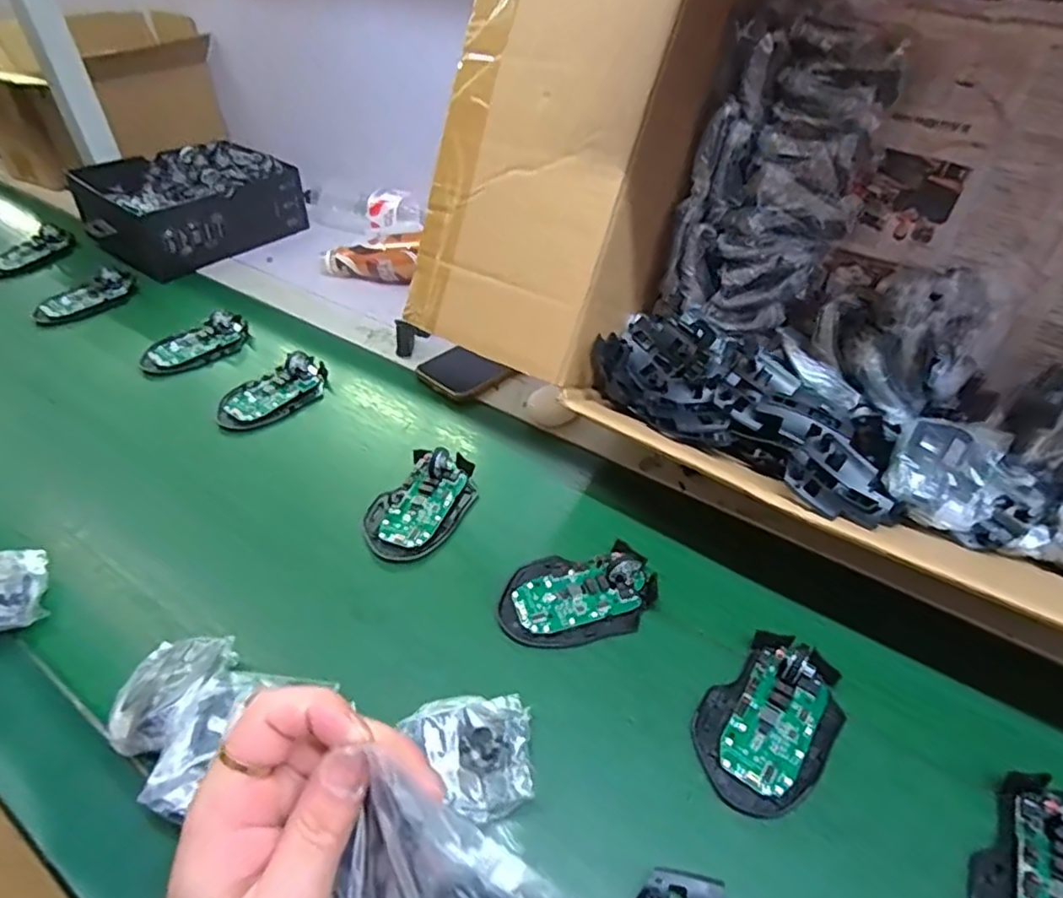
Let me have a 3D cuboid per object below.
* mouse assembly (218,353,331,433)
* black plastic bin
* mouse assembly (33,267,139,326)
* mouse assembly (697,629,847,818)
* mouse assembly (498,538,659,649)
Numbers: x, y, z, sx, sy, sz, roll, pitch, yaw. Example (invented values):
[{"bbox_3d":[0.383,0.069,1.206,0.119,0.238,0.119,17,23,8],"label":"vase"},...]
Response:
[{"bbox_3d":[-0.259,-0.057,0.631,0.110,0.027,0.063,-28,50,-27],"label":"mouse assembly"},{"bbox_3d":[-0.471,-0.333,0.879,0.205,0.107,0.241,27,50,26],"label":"black plastic bin"},{"bbox_3d":[-0.551,-0.187,0.776,0.047,0.031,0.114,30,51,28],"label":"mouse assembly"},{"bbox_3d":[0.151,0.166,0.392,0.072,0.030,0.114,31,52,28],"label":"mouse assembly"},{"bbox_3d":[0.035,0.102,0.457,0.114,0.026,0.071,-6,44,-7],"label":"mouse assembly"}]

